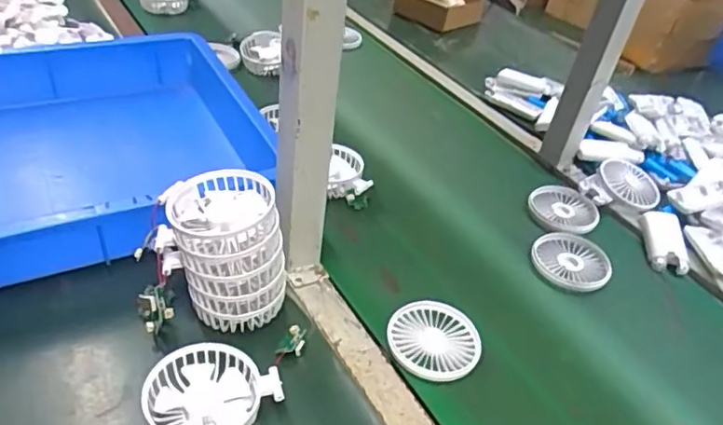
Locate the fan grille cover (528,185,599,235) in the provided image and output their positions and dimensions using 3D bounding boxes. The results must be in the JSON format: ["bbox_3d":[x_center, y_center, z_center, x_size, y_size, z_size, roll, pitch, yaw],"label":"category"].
[{"bbox_3d":[0.265,-0.007,0.773,0.087,0.021,0.087,-26,48,-9],"label":"fan grille cover"}]

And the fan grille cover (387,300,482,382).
[{"bbox_3d":[0.070,0.123,0.572,0.087,0.011,0.090,0,38,-10],"label":"fan grille cover"}]

